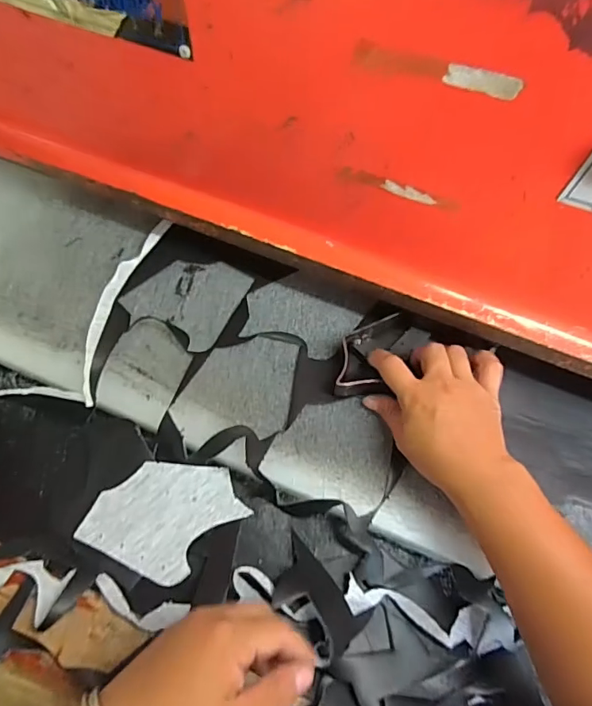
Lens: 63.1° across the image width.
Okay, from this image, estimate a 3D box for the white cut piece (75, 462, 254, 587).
[{"bbox_3d":[-0.116,0.144,0.432,0.099,0.006,0.120,44,63,14],"label":"white cut piece"}]

